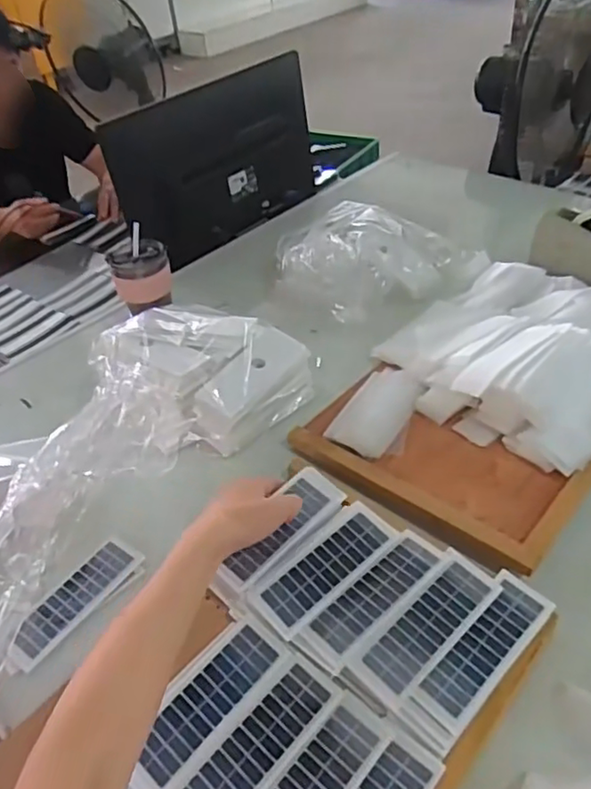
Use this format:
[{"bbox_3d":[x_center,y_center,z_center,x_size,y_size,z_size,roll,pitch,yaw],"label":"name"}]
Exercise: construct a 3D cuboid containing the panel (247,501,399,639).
[{"bbox_3d":[0.027,0.152,0.556,0.057,0.004,0.147,33,57,32],"label":"panel"}]

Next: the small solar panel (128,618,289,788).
[{"bbox_3d":[-0.074,0.241,0.477,0.053,0.006,0.146,29,55,29],"label":"small solar panel"}]

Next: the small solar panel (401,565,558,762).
[{"bbox_3d":[0.149,0.210,0.495,0.046,0.011,0.160,34,57,32],"label":"small solar panel"}]

